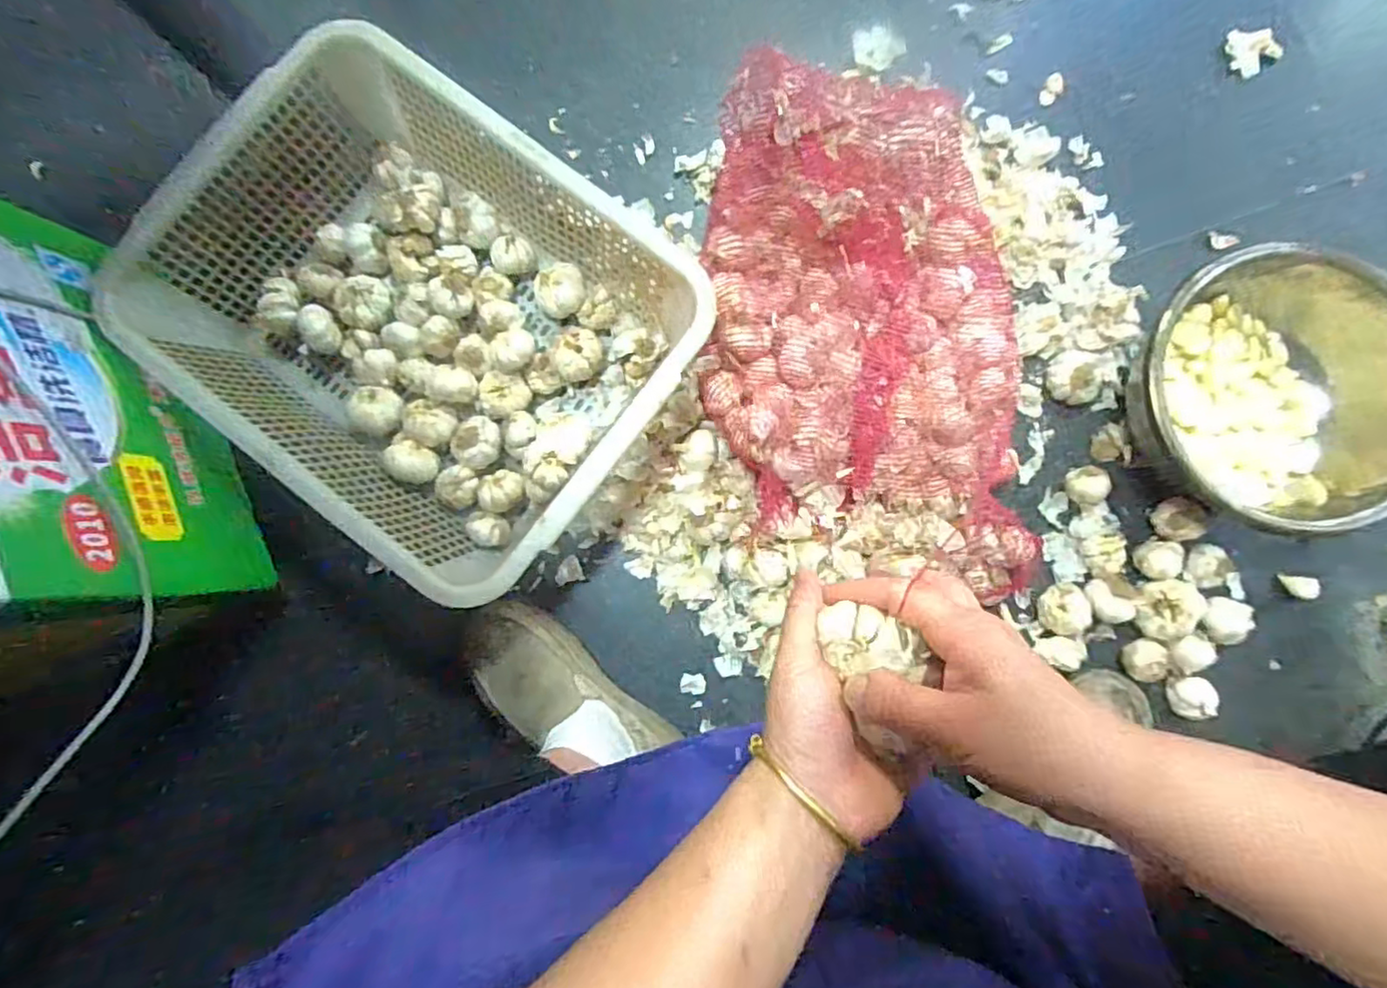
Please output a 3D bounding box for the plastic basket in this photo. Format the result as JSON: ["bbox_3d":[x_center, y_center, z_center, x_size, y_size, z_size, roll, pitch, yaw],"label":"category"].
[{"bbox_3d":[-0.255,-0.165,0.642,0.472,0.135,0.365,38,86,4],"label":"plastic basket"}]

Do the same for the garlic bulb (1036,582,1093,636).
[{"bbox_3d":[0.374,0.115,0.663,0.044,0.037,0.052,1,85,1],"label":"garlic bulb"}]

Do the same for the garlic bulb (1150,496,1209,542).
[{"bbox_3d":[0.490,0.025,0.654,0.034,0.052,0.043,-4,85,1],"label":"garlic bulb"}]

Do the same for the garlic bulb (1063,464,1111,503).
[{"bbox_3d":[0.404,-0.011,0.669,0.039,0.033,0.037,-18,85,-1],"label":"garlic bulb"}]

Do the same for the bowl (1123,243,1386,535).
[{"bbox_3d":[0.564,-0.099,0.633,0.292,0.101,0.251,-2,85,1],"label":"bowl"}]

